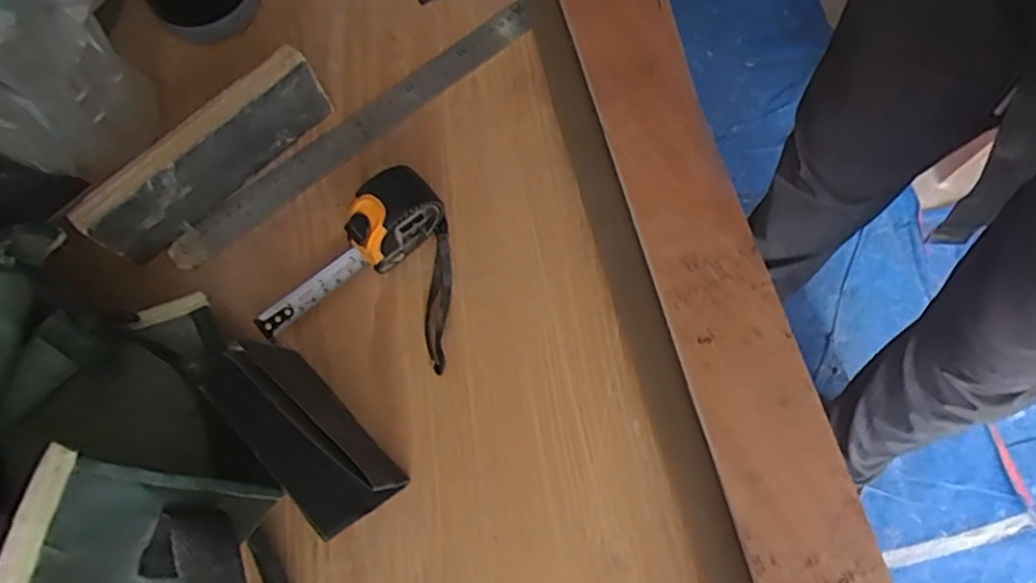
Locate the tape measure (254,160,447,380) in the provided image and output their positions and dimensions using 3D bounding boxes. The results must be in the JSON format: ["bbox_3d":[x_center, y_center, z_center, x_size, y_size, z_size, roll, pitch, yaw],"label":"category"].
[{"bbox_3d":[-0.097,-0.023,0.400,0.121,0.059,0.115,12,71,6],"label":"tape measure"}]

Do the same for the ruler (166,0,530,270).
[{"bbox_3d":[-0.115,-0.120,0.462,0.313,0.007,0.028,-39,75,-10],"label":"ruler"}]

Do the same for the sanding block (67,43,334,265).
[{"bbox_3d":[-0.206,-0.091,0.423,0.171,0.064,0.018,-43,74,-13],"label":"sanding block"}]

